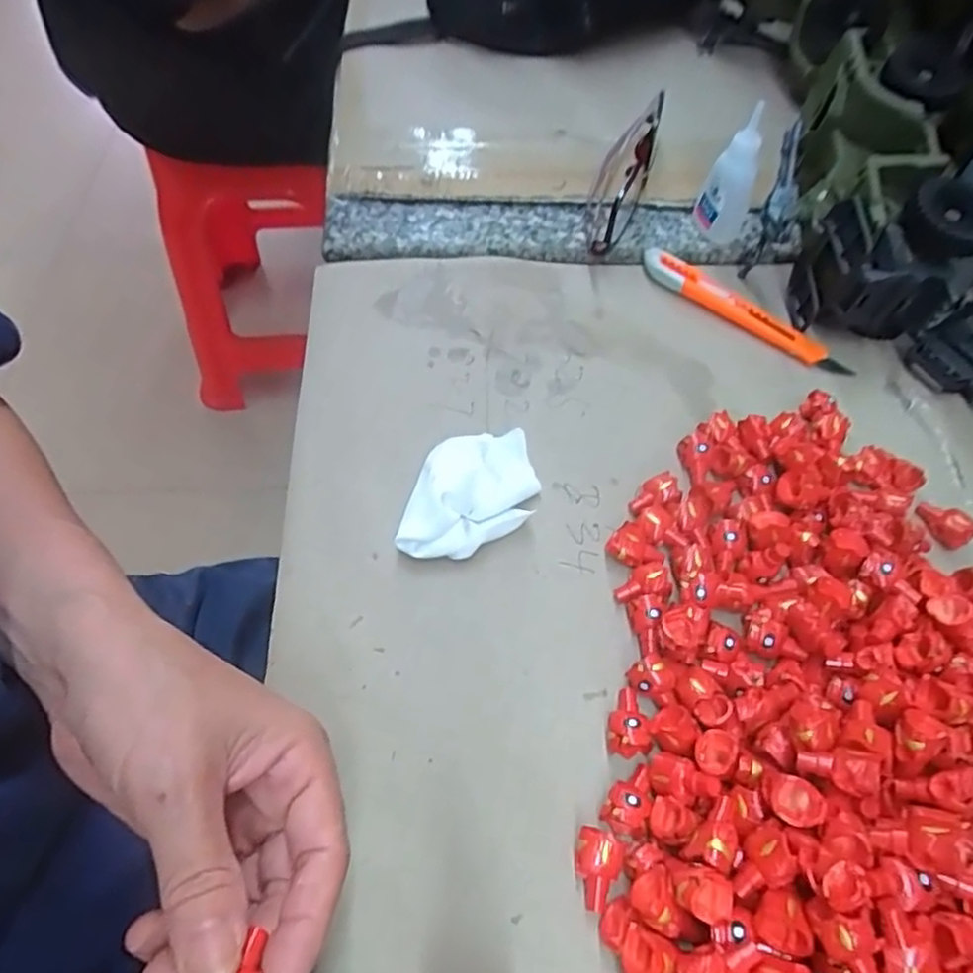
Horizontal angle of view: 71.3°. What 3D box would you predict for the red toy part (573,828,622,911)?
[{"bbox_3d":[0.039,0.135,0.240,0.016,0.012,0.025,11,57,4],"label":"red toy part"}]

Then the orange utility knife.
[{"bbox_3d":[0.150,-0.104,0.399,0.134,0.013,0.018,36,63,19],"label":"orange utility knife"}]

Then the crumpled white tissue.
[{"bbox_3d":[-0.008,0.001,0.318,0.082,0.024,0.049,-31,64,-20],"label":"crumpled white tissue"}]

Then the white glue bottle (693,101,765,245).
[{"bbox_3d":[0.147,-0.184,0.407,0.030,0.080,0.020,17,58,8],"label":"white glue bottle"}]

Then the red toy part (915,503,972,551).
[{"bbox_3d":[0.220,0.018,0.325,0.026,0.013,0.012,39,63,20],"label":"red toy part"}]

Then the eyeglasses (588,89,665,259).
[{"bbox_3d":[0.089,-0.205,0.439,0.031,0.036,0.124,17,70,8],"label":"eyeglasses"}]

